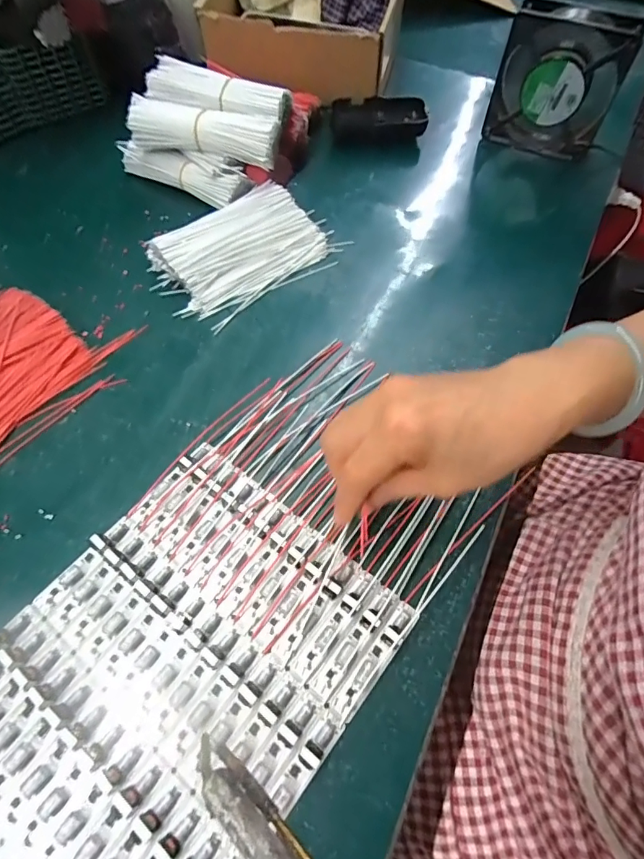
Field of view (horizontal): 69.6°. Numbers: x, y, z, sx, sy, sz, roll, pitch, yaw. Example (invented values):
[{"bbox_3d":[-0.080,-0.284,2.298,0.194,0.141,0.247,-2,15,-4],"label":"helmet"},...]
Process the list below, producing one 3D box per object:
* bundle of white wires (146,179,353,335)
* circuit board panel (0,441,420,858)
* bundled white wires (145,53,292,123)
[{"bbox_3d":[-0.070,-0.169,0.436,0.169,0.032,0.107,-34,66,-19],"label":"bundle of white wires"},{"bbox_3d":[-0.106,0.159,0.257,0.188,0.011,0.295,35,65,17],"label":"circuit board panel"},{"bbox_3d":[-0.106,-0.335,0.467,0.147,0.032,0.042,20,61,8],"label":"bundled white wires"}]

